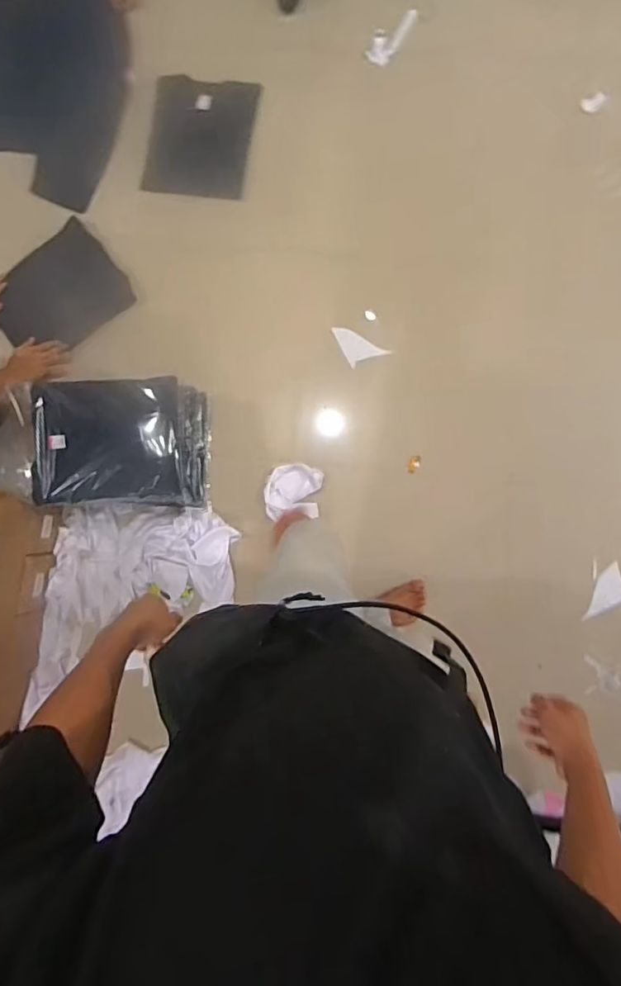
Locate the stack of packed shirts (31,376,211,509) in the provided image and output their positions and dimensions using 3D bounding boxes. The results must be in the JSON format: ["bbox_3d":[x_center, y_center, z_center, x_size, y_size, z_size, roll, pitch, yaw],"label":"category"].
[{"bbox_3d":[-0.467,-0.123,1.391,0.374,0.205,0.303,1,86,4],"label":"stack of packed shirts"}]

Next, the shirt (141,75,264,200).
[{"bbox_3d":[-0.301,-0.983,1.526,0.277,0.024,0.309,12,101,-3],"label":"shirt"}]

